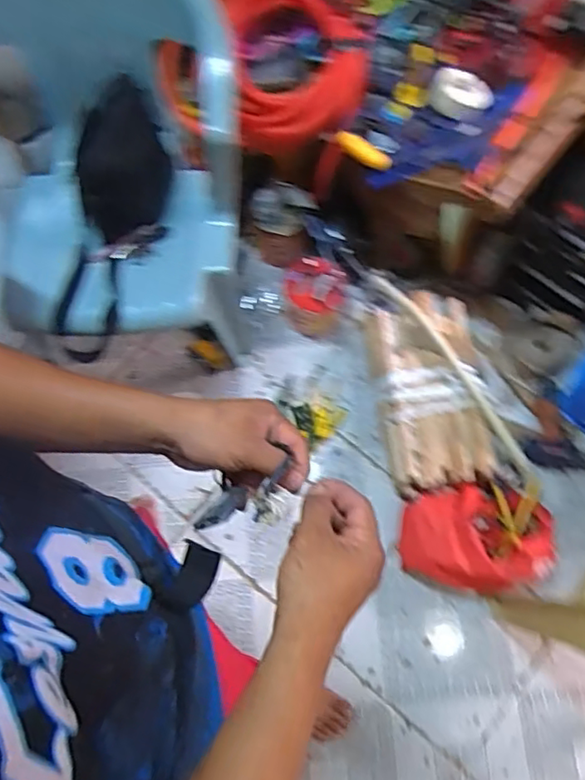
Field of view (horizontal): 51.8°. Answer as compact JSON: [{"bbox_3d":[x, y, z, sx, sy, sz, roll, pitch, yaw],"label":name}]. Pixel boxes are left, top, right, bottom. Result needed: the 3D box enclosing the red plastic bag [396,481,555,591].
[{"bbox_3d":[0.420,0.333,1.340,0.339,0.194,0.218,0,73,1],"label":"red plastic bag"}]

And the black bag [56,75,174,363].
[{"bbox_3d":[-0.357,-0.311,1.174,0.170,0.106,0.503,18,105,6],"label":"black bag"}]

